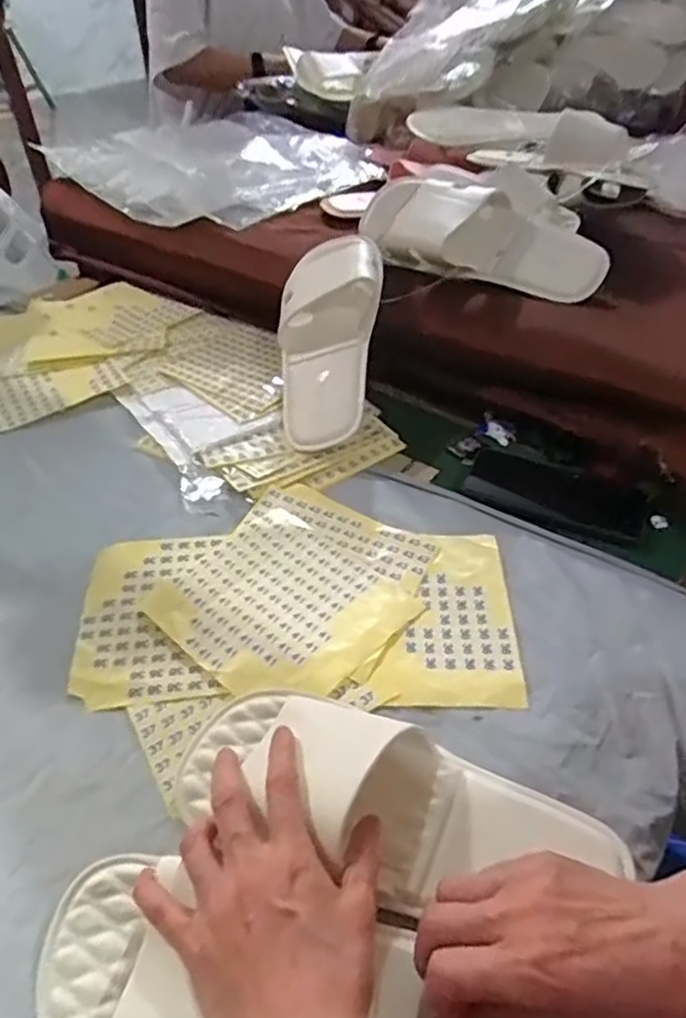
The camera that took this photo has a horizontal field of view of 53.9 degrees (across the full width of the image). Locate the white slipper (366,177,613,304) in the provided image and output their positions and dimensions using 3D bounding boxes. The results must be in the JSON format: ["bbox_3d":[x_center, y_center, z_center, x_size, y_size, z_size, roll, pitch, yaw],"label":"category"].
[{"bbox_3d":[0.154,-0.299,0.756,0.275,0.087,0.109,15,45,16],"label":"white slipper"}]

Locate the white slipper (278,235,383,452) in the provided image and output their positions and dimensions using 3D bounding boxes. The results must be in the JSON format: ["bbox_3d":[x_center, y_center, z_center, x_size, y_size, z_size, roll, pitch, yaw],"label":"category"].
[{"bbox_3d":[-0.017,-0.188,0.718,0.103,0.071,0.268,4,71,0],"label":"white slipper"}]

